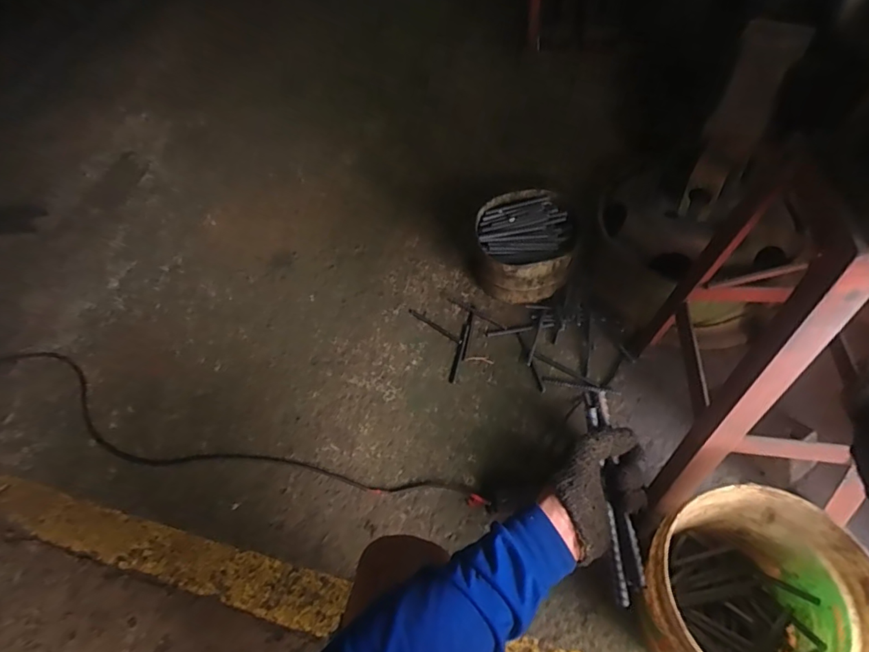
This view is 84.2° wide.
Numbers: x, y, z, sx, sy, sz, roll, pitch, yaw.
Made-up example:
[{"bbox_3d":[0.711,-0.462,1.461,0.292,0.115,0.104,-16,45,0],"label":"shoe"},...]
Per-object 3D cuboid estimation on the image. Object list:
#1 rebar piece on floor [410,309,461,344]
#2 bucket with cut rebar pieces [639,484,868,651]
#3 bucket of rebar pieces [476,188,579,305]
[{"bbox_3d":[-0.001,-0.001,1.338,0.183,0.010,0.015,31,65,26],"label":"rebar piece on floor"},{"bbox_3d":[0.472,0.436,0.774,0.286,0.265,0.276,-4,55,6],"label":"bucket with cut rebar pieces"},{"bbox_3d":[0.258,-0.221,1.378,0.272,0.181,0.283,-2,55,8],"label":"bucket of rebar pieces"}]

